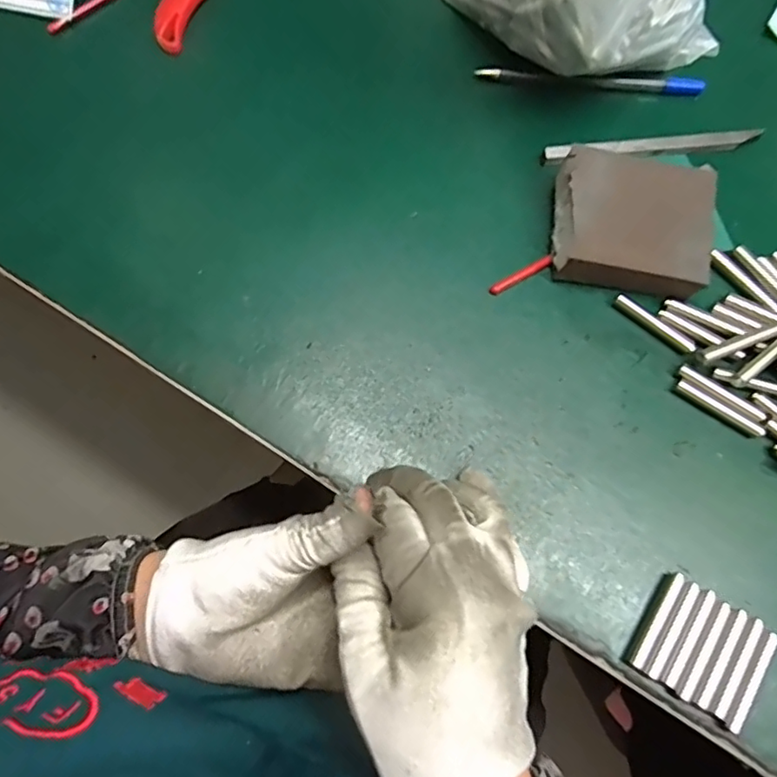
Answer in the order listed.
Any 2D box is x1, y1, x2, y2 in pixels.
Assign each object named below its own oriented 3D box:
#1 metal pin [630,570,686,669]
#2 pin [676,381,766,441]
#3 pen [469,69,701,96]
[{"bbox_3d":[0.126,0.108,0.261,0.006,0.006,0.048,34,75,9],"label":"metal pin"},{"bbox_3d":[0.173,0.011,0.291,0.048,0.007,0.007,33,75,9],"label":"pin"},{"bbox_3d":[0.127,-0.195,0.351,0.139,0.009,0.009,5,72,1],"label":"pen"}]

